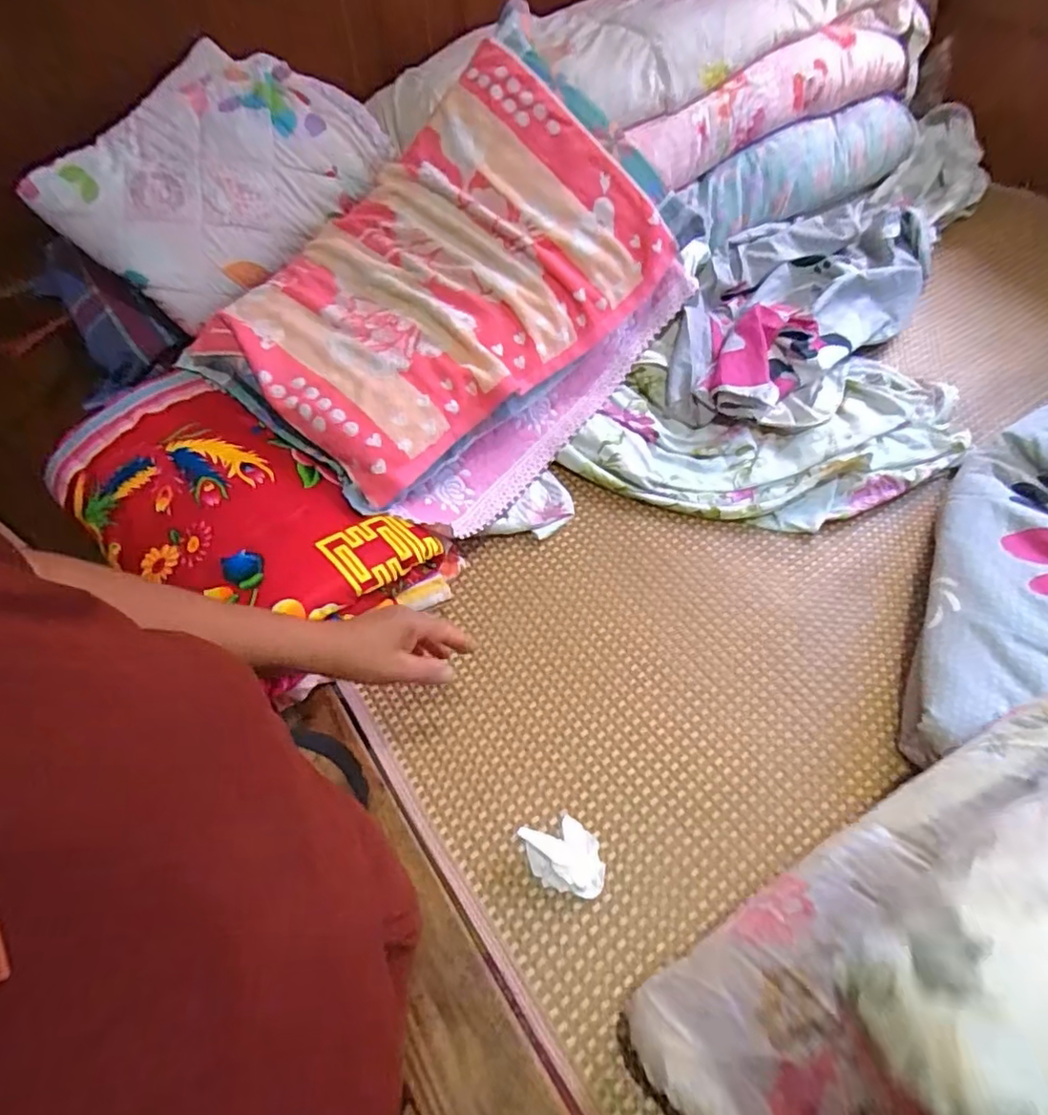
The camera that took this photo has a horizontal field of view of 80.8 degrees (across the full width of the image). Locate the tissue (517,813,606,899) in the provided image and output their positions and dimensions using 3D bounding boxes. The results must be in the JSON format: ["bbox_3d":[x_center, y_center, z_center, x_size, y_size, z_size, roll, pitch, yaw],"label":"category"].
[{"bbox_3d":[0.042,0.304,0.620,0.071,0.021,0.076,-16,57,-10],"label":"tissue"}]

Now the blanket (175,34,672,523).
[{"bbox_3d":[-0.119,-0.375,0.801,0.406,0.163,0.559,41,77,12],"label":"blanket"}]

